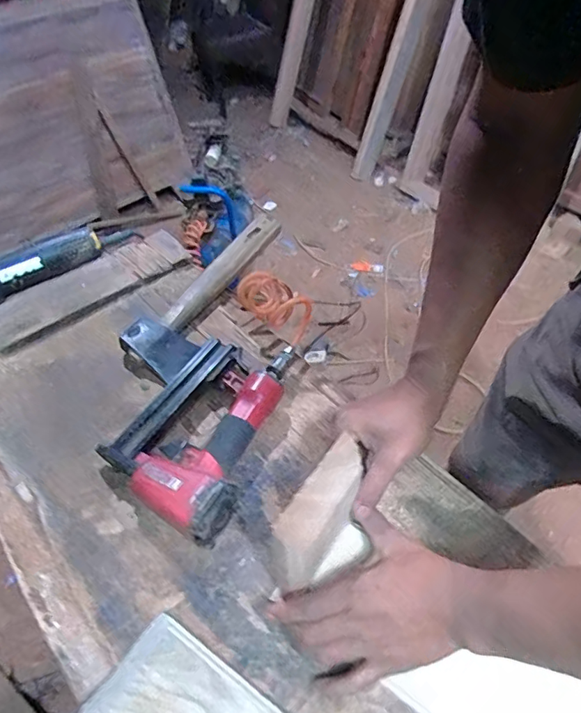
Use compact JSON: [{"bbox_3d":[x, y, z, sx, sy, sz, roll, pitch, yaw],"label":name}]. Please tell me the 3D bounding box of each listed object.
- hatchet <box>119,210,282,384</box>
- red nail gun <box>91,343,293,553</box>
[{"bbox_3d":[-0.119,-0.110,0.751,0.087,0.033,0.347,15,48,19],"label":"hatchet"},{"bbox_3d":[-0.100,0.072,0.586,0.166,0.061,0.253,15,48,19],"label":"red nail gun"}]

